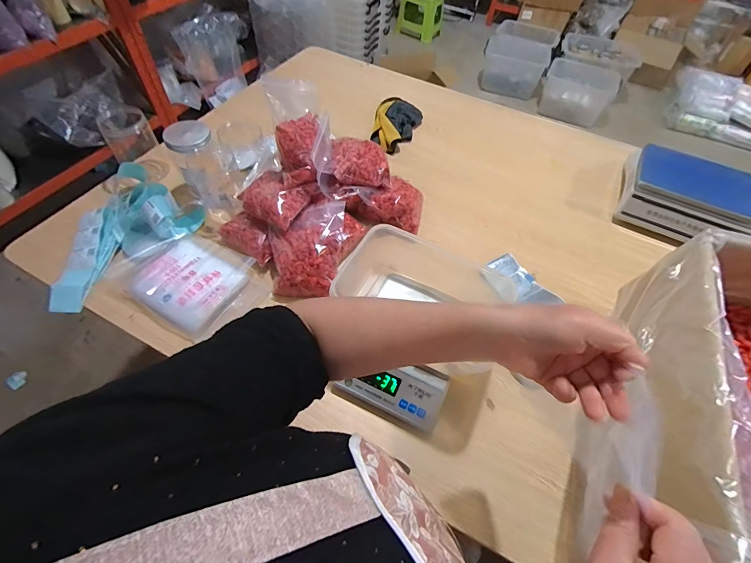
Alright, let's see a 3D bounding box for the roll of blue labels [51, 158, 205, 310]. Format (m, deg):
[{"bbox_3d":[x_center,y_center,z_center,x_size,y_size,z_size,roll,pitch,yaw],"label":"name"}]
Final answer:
[{"bbox_3d":[-0.579,-0.104,0.783,0.235,0.089,0.337,30,59,16],"label":"roll of blue labels"}]

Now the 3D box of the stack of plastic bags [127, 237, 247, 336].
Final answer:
[{"bbox_3d":[-0.379,0.005,0.735,0.209,0.030,0.159,28,58,15],"label":"stack of plastic bags"}]

